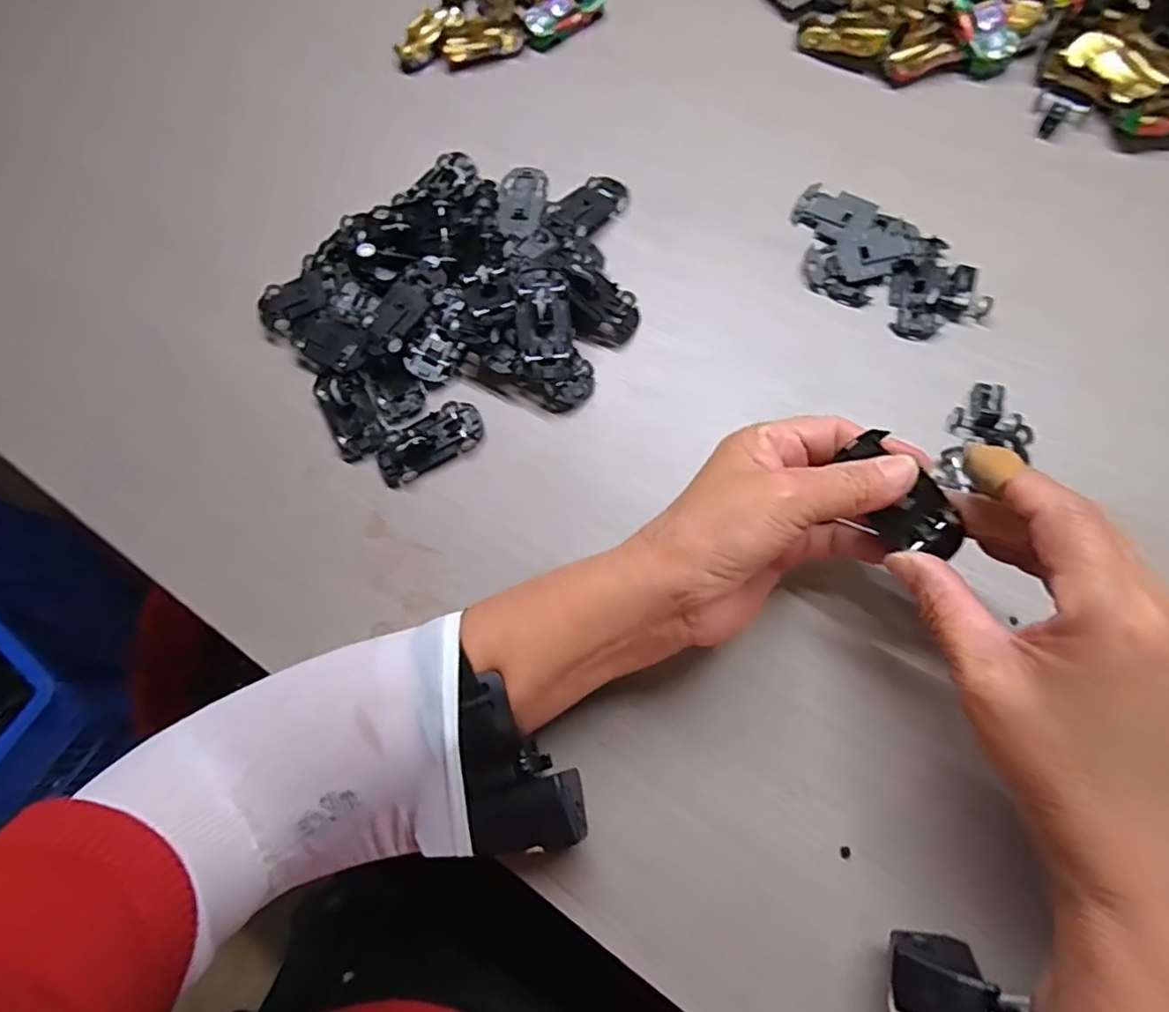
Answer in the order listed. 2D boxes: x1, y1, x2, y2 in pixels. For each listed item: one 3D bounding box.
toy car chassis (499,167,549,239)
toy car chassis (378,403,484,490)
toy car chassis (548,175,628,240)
[{"bbox_3d":[-0.042,-0.198,0.407,0.030,0.007,0.055,10,72,12],"label":"toy car chassis"},{"bbox_3d":[-0.091,-0.039,0.364,0.064,0.009,0.031,-29,69,-2],"label":"toy car chassis"},{"bbox_3d":[0.004,-0.195,0.403,0.054,0.008,0.032,-43,75,-12],"label":"toy car chassis"}]

